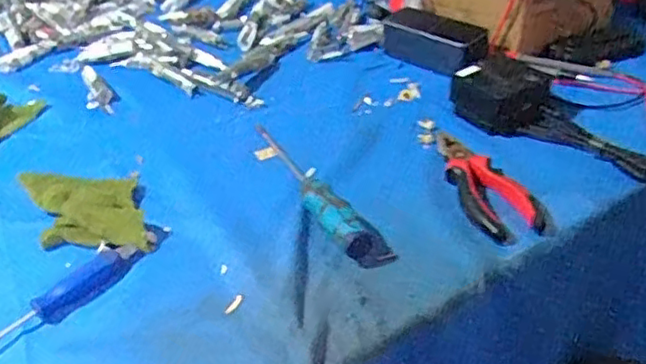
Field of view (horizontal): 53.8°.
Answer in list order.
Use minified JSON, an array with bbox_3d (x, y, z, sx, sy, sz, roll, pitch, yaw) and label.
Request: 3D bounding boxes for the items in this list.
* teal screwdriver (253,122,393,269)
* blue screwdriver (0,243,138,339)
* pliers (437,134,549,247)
[{"bbox_3d":[-0.019,-0.005,0.593,0.029,0.029,0.228,-20,37,-18],"label":"teal screwdriver"},{"bbox_3d":[-0.228,0.105,0.494,0.033,0.020,0.184,23,45,34],"label":"blue screwdriver"},{"bbox_3d":[0.138,0.000,0.572,0.053,0.016,0.147,-18,38,-16],"label":"pliers"}]

